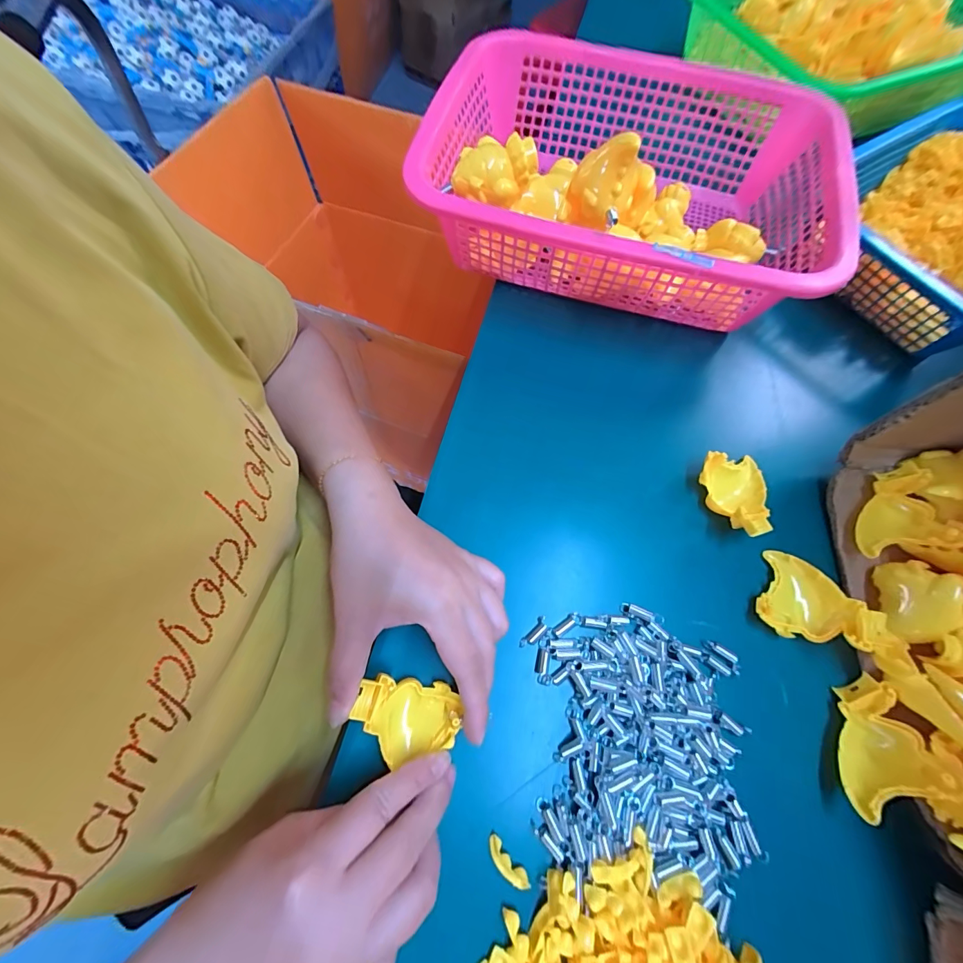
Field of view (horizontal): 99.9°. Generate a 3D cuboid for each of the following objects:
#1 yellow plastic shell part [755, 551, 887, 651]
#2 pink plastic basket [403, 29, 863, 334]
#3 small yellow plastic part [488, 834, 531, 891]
[{"bbox_3d":[0.230,0.083,0.277,0.061,0.030,0.057,1,68,-2],"label":"yellow plastic shell part"},{"bbox_3d":[0.132,-0.270,0.372,0.351,0.098,0.262,13,68,3],"label":"pink plastic basket"},{"bbox_3d":[0.014,0.218,0.231,0.010,0.004,0.031,-41,75,-16],"label":"small yellow plastic part"}]

